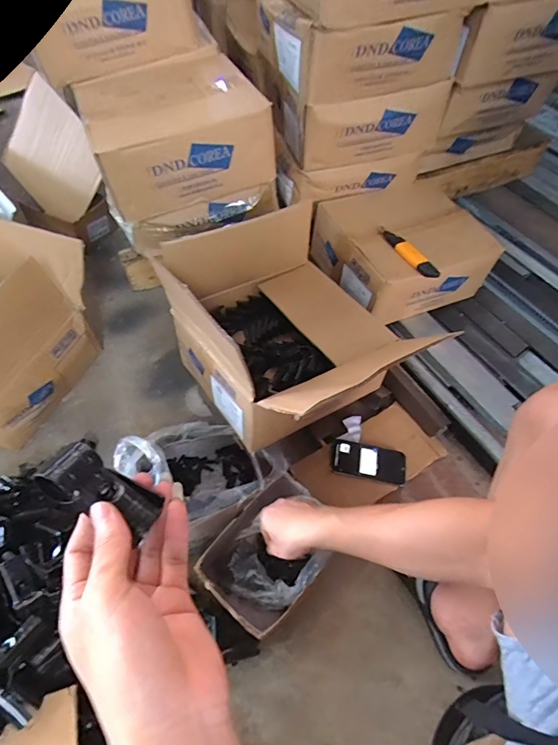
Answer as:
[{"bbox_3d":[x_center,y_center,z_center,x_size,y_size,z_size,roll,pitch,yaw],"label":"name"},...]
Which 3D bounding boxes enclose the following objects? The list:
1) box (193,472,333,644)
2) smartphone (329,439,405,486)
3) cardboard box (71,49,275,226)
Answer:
[{"bbox_3d":[-0.015,0.293,0.676,0.147,0.103,0.203,37,60,22],"label":"box"},{"bbox_3d":[0.174,0.169,0.808,0.146,0.010,0.077,9,54,3],"label":"smartphone"},{"bbox_3d":[-0.210,-0.491,0.852,0.324,0.159,0.308,-16,56,-15],"label":"cardboard box"}]

